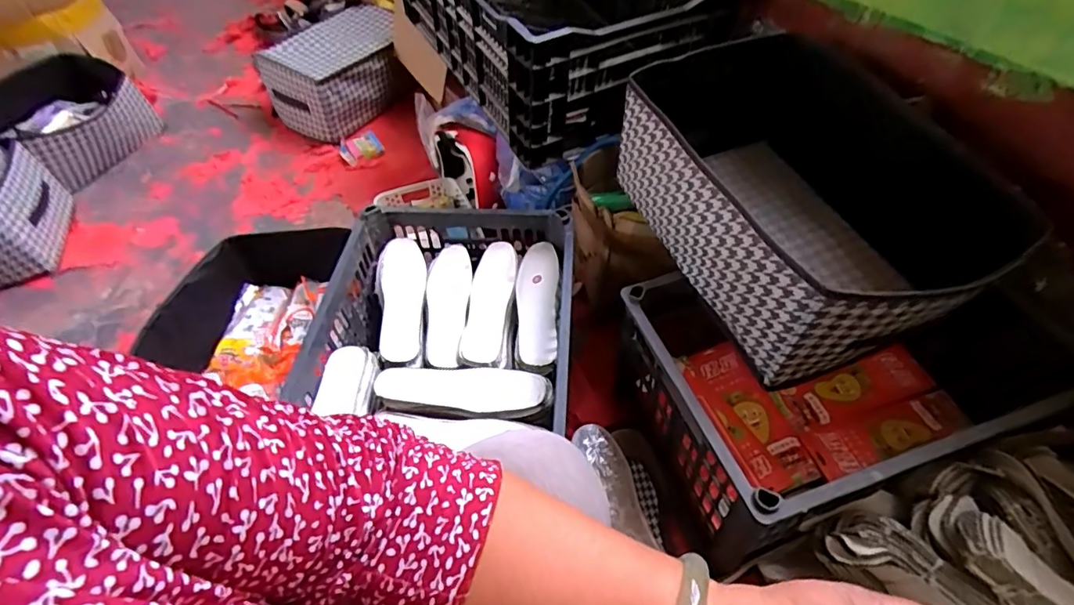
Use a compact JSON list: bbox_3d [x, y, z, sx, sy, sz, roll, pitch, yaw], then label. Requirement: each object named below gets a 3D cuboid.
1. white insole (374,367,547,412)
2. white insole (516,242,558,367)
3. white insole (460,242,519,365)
[{"bbox_3d":[-0.105,0.119,0.743,0.232,0.030,0.059,1,51,5],"label":"white insole"},{"bbox_3d":[-0.001,-0.005,0.814,0.062,0.017,0.222,-1,51,4],"label":"white insole"},{"bbox_3d":[-0.073,-0.002,0.830,0.070,0.026,0.221,2,51,6],"label":"white insole"}]

